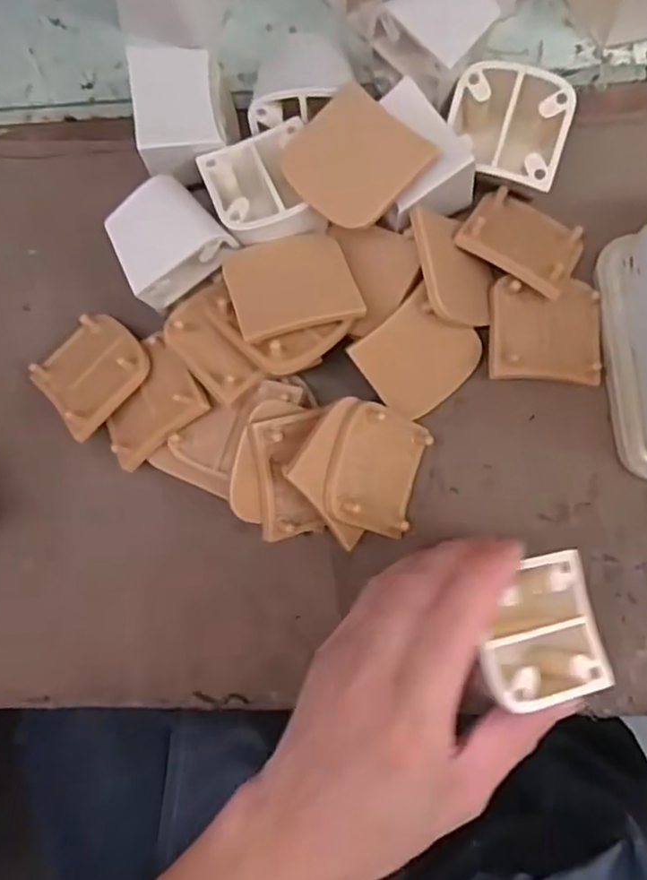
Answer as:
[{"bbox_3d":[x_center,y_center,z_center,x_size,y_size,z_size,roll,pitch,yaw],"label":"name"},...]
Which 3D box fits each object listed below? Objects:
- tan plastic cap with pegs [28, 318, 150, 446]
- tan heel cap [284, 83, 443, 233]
[{"bbox_3d":[-0.108,-0.034,0.311,0.048,0.013,0.047,-43,62,-5],"label":"tan plastic cap with pegs"},{"bbox_3d":[0.011,-0.120,0.285,0.054,0.006,0.050,44,92,14],"label":"tan heel cap"}]

